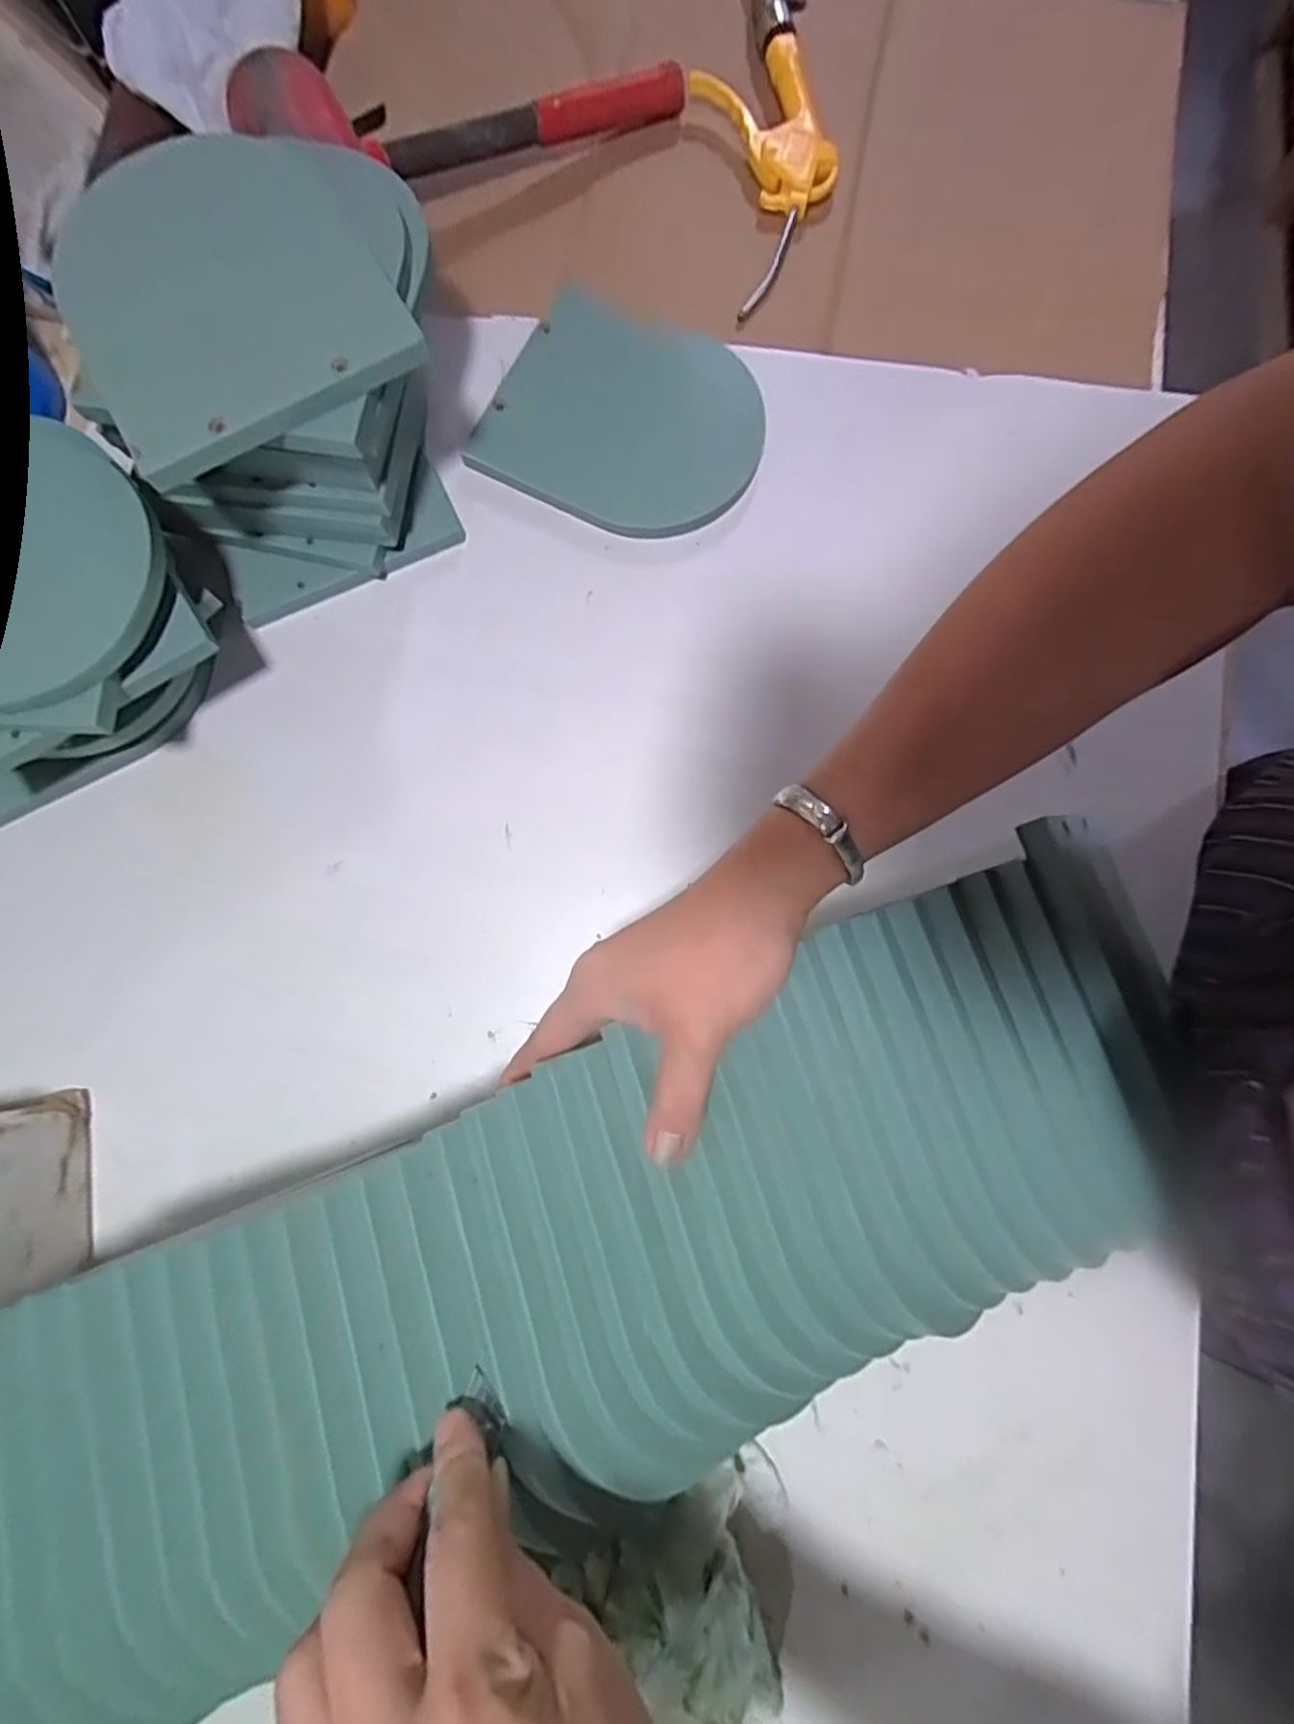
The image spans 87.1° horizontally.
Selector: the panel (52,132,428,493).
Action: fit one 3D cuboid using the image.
[{"bbox_3d":[-0.206,-0.286,0.338,0.143,0.015,0.170,-26,81,-4],"label":"panel"}]

